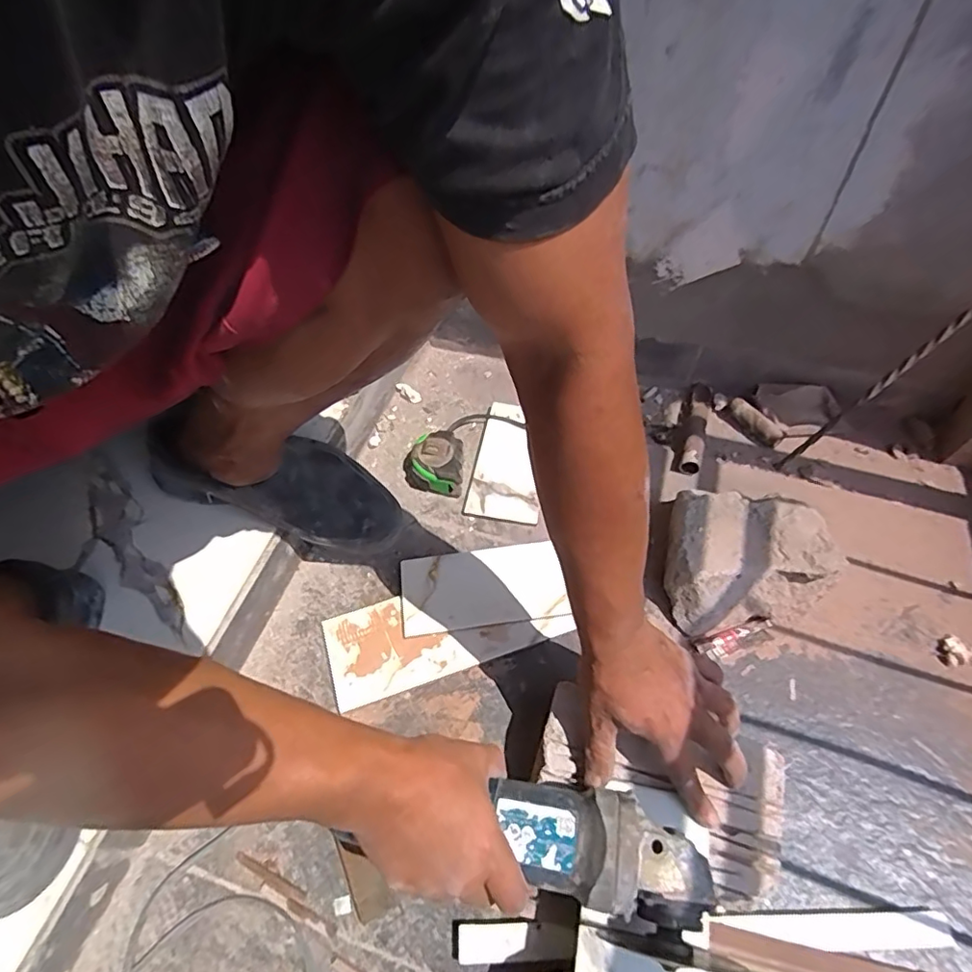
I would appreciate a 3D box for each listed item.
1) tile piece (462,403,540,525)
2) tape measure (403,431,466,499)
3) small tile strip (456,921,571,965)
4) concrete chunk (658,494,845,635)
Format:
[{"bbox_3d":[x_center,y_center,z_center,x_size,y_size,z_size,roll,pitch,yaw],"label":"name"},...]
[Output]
[{"bbox_3d":[0.032,-0.033,0.732,0.087,0.015,0.174,9,57,8],"label":"tile piece"},{"bbox_3d":[-0.064,-0.028,0.716,0.076,0.036,0.073,-1,57,2],"label":"tape measure"},{"bbox_3d":[0.022,0.369,0.455,0.090,0.006,0.026,-4,56,4],"label":"small tile strip"},{"bbox_3d":[0.273,0.074,0.613,0.160,0.077,0.137,-9,57,-4],"label":"concrete chunk"}]

